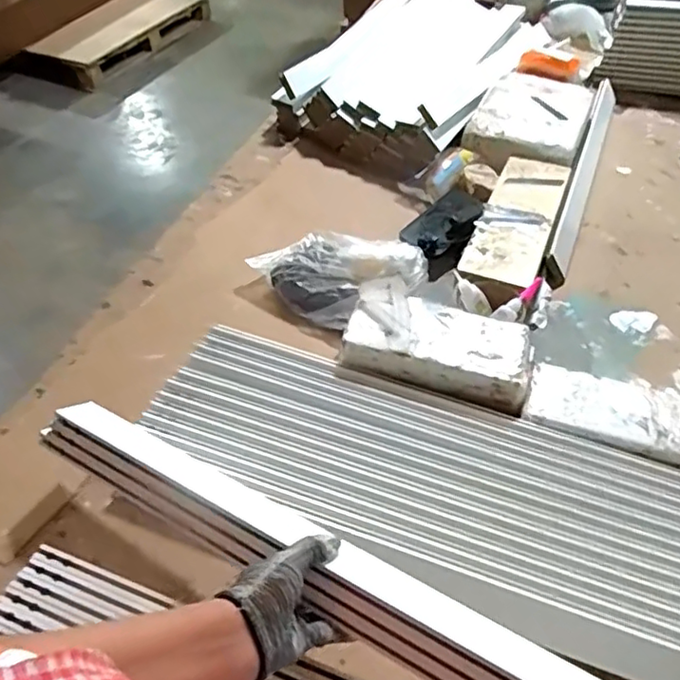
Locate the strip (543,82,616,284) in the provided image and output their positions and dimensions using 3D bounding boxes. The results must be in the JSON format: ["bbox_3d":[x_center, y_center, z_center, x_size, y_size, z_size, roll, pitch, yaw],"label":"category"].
[{"bbox_3d":[0.463,-0.332,1.174,0.016,0.068,0.679,-14,33,42],"label":"strip"}]

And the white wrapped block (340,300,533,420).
[{"bbox_3d":[0.122,0.006,0.775,0.229,0.046,0.121,12,49,11],"label":"white wrapped block"}]

